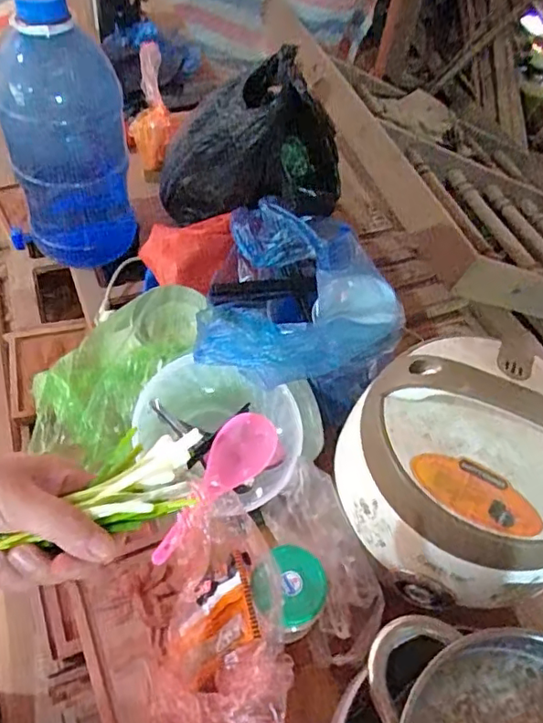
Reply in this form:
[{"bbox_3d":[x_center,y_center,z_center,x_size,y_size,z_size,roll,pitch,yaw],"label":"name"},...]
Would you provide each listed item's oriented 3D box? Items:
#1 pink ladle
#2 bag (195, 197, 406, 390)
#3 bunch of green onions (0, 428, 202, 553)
[{"bbox_3d":[-0.059,0.131,0.607,0.065,0.034,0.205,26,42,15],"label":"pink ladle"},{"bbox_3d":[0.047,-0.094,0.726,0.249,0.124,0.333,3,52,-3],"label":"bag"},{"bbox_3d":[-0.134,0.093,0.334,0.195,0.023,0.052,-22,57,-12],"label":"bunch of green onions"}]

